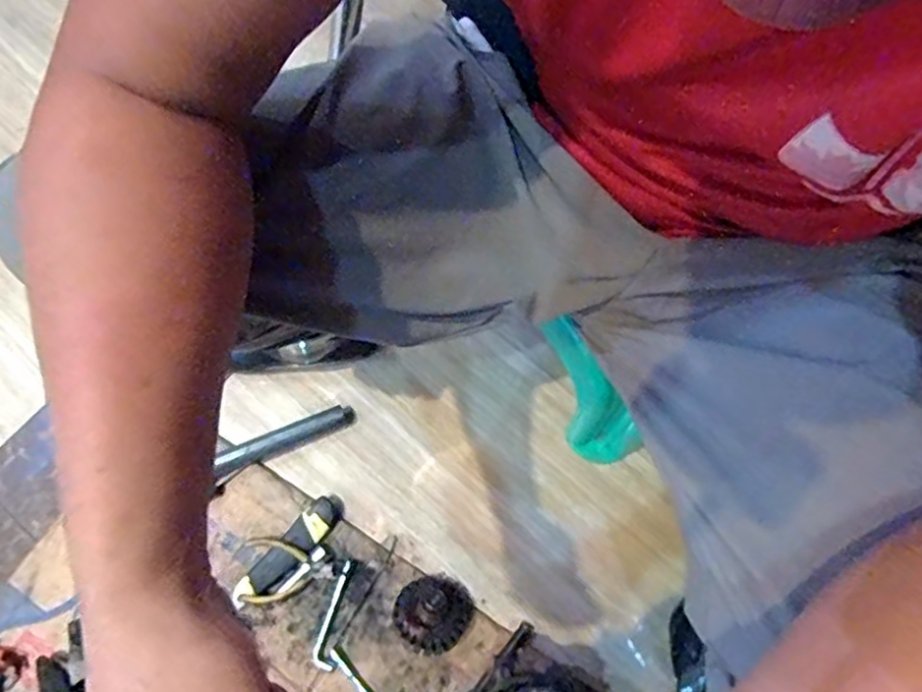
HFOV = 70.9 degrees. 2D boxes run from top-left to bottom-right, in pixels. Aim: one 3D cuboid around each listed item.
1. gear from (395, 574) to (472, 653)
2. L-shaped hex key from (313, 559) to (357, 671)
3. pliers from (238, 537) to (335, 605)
[{"bbox_3d":[-0.032,0.298,0.722,0.083,0.062,0.075,22,74,7],"label":"gear"},{"bbox_3d":[-0.140,0.301,0.727,0.023,0.007,0.116,15,77,5],"label":"L-shaped hex key"},{"bbox_3d":[-0.197,0.256,0.741,0.106,0.024,0.071,-2,76,1],"label":"pliers"}]

